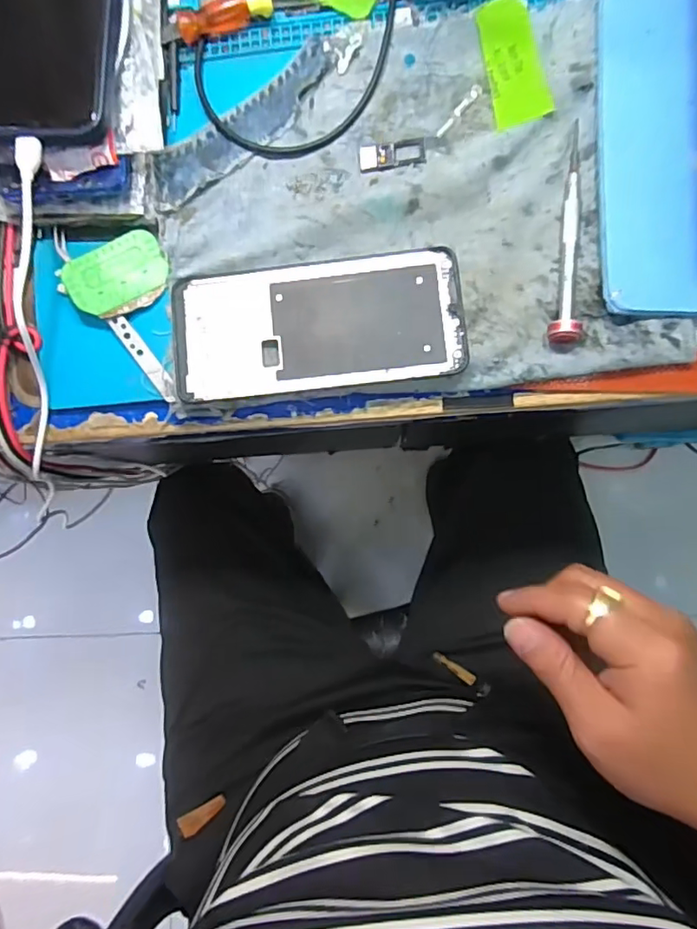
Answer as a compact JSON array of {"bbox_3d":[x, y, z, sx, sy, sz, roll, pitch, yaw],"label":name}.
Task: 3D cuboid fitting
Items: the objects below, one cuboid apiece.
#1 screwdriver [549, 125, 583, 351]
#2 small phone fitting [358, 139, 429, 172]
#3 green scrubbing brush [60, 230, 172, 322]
[{"bbox_3d":[0.124,-0.126,0.300,0.017,0.013,0.122,8,88,3],"label":"screwdriver"},{"bbox_3d":[0.025,-0.177,0.318,0.037,0.004,0.016,-6,87,3],"label":"small phone fitting"},{"bbox_3d":[-0.133,-0.109,0.321,0.057,0.009,0.041,-28,86,2],"label":"green scrubbing brush"}]

